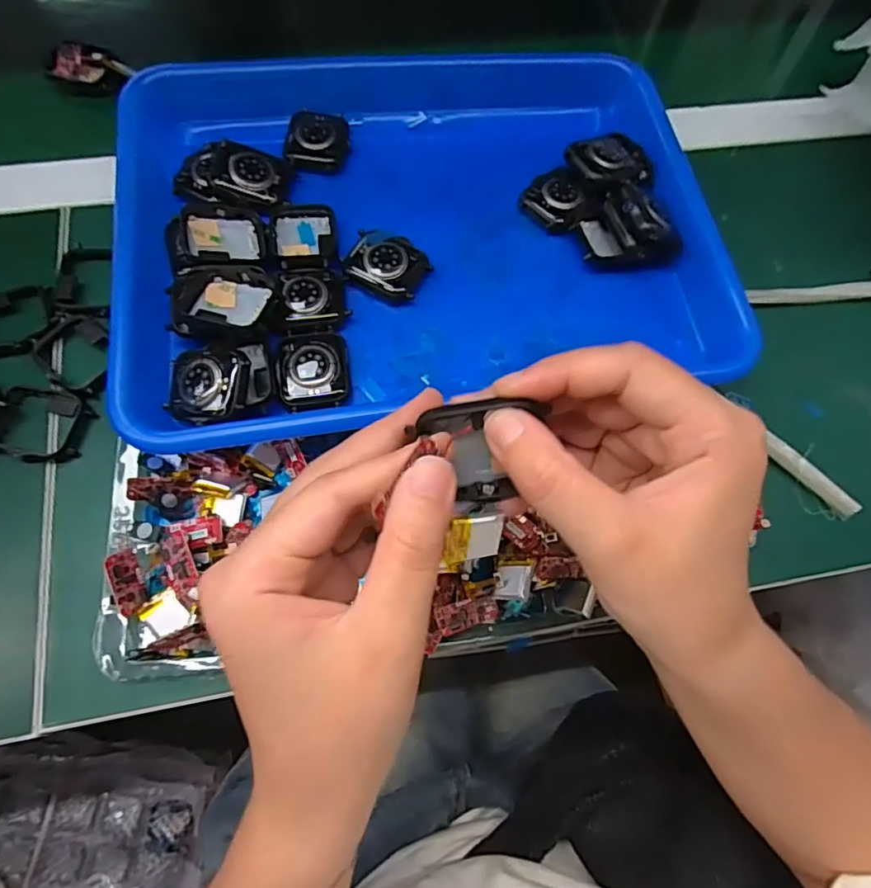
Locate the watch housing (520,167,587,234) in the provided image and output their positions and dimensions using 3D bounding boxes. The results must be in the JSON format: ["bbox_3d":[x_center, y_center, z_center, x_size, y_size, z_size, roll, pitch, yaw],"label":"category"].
[{"bbox_3d":[0.073,-0.146,0.335,0.035,0.011,0.039,-37,75,-16],"label":"watch housing"}]

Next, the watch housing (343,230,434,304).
[{"bbox_3d":[-0.028,-0.100,0.314,0.042,0.010,0.037,27,70,8],"label":"watch housing"}]

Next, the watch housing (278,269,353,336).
[{"bbox_3d":[-0.066,-0.077,0.302,0.035,0.009,0.038,-10,69,-7],"label":"watch housing"}]

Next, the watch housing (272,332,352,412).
[{"bbox_3d":[-0.063,-0.039,0.289,0.037,0.008,0.042,-10,69,-7],"label":"watch housing"}]

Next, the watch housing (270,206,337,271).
[{"bbox_3d":[-0.073,-0.116,0.317,0.035,0.009,0.046,-8,69,-6],"label":"watch housing"}]

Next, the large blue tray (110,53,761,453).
[{"bbox_3d":[-0.008,-0.140,0.328,0.321,0.033,0.264,-7,69,-6],"label":"large blue tray"}]

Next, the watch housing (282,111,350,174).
[{"bbox_3d":[-0.072,-0.186,0.344,0.036,0.010,0.044,3,68,-2],"label":"watch housing"}]

